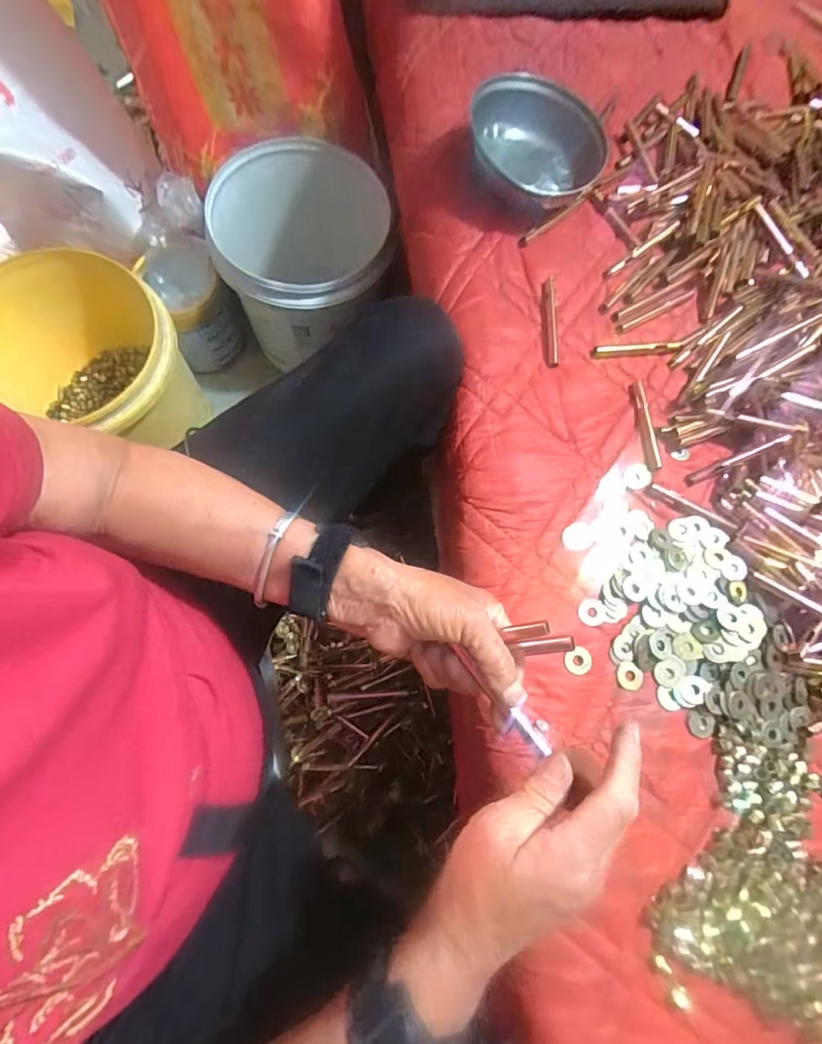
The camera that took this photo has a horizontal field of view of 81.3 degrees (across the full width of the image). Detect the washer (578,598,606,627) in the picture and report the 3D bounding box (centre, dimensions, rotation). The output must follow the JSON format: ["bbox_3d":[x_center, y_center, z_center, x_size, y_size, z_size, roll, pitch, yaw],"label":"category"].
[{"bbox_3d":[0.150,0.075,0.396,0.022,0.004,0.022,1,75,-5],"label":"washer"}]

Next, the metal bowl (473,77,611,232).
[{"bbox_3d":[0.119,-0.359,0.472,0.133,0.055,0.139,1,75,-5],"label":"metal bowl"}]

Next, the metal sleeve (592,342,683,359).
[{"bbox_3d":[0.216,-0.165,0.457,0.089,0.008,0.012,-5,76,-7],"label":"metal sleeve"}]

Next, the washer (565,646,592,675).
[{"bbox_3d":[0.137,0.114,0.390,0.022,0.004,0.022,6,84,3],"label":"washer"}]

